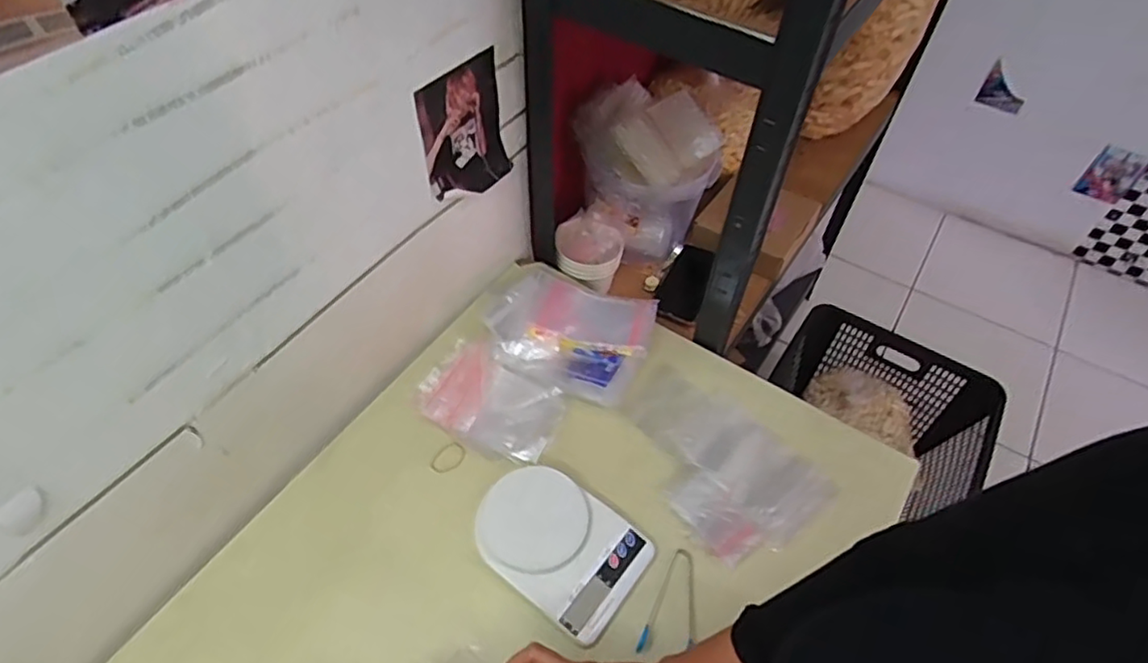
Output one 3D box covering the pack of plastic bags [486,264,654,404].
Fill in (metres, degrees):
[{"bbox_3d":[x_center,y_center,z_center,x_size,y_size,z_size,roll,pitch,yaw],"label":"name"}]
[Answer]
[{"bbox_3d":[-0.005,-0.004,0.860,0.205,0.037,0.174,18,54,12],"label":"pack of plastic bags"}]

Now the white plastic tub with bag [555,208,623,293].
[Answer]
[{"bbox_3d":[0.020,-0.124,1.007,0.112,0.060,0.097,22,83,-12],"label":"white plastic tub with bag"}]

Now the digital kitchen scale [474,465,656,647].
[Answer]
[{"bbox_3d":[-0.016,0.224,0.694,0.175,0.029,0.128,32,58,21],"label":"digital kitchen scale"}]

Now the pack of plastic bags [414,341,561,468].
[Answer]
[{"bbox_3d":[-0.102,0.086,0.789,0.169,0.014,0.114,31,63,10],"label":"pack of plastic bags"}]

